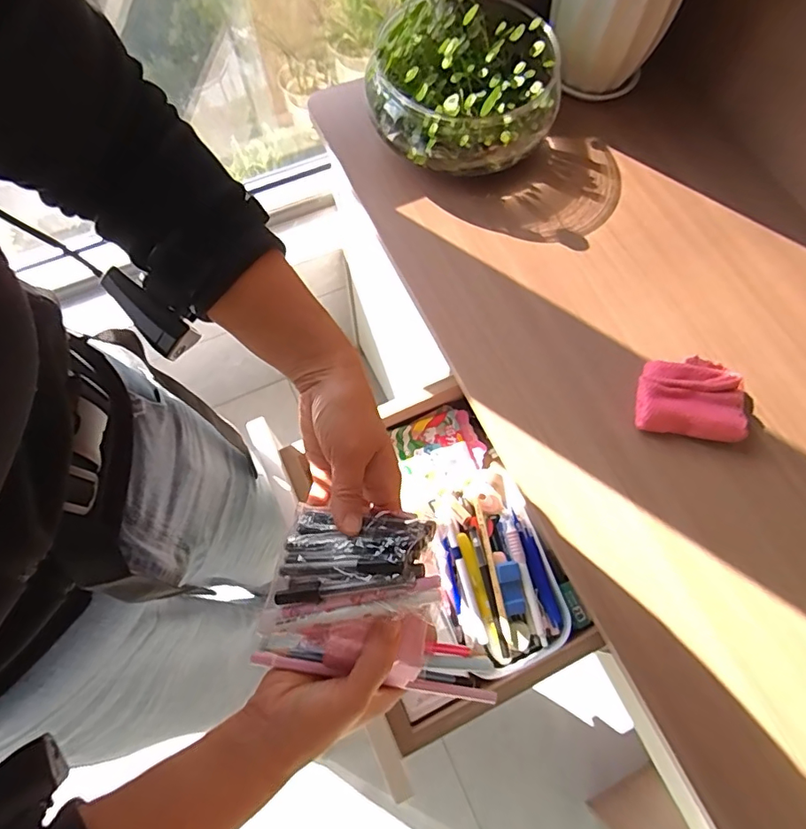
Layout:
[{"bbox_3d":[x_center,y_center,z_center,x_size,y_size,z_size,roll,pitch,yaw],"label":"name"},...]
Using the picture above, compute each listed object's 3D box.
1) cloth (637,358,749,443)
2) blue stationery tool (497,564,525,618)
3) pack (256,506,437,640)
[{"bbox_3d":[0.298,-0.015,0.538,0.108,0.046,0.075,11,70,3],"label":"cloth"},{"bbox_3d":[0.120,0.193,0.566,0.024,0.013,0.054,-10,70,-4],"label":"blue stationery tool"},{"bbox_3d":[-0.034,0.099,0.325,0.111,0.022,0.080,-5,65,17],"label":"pack"}]

